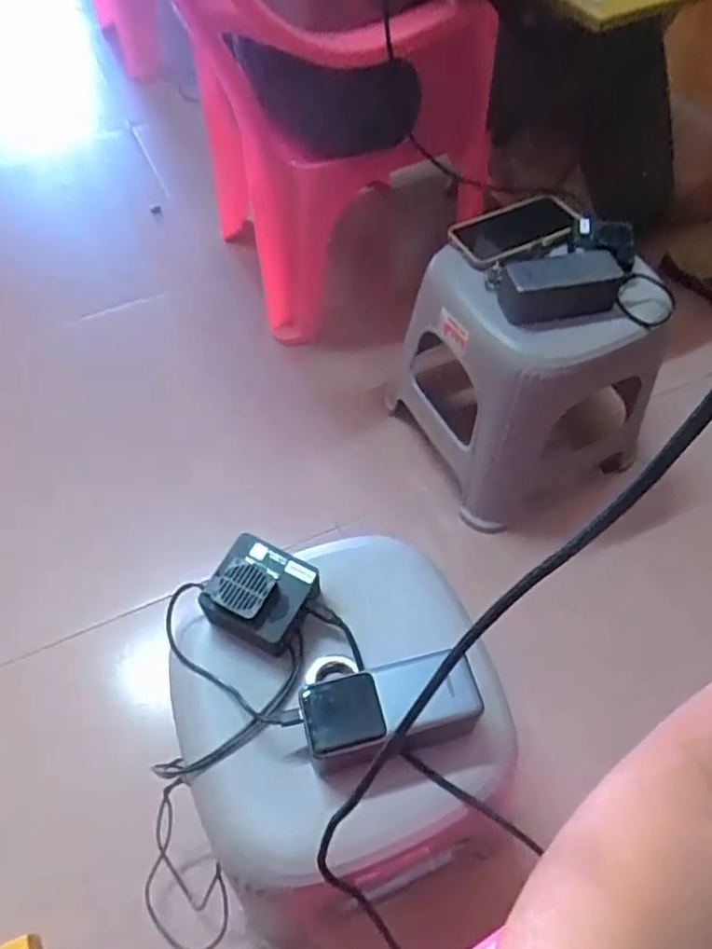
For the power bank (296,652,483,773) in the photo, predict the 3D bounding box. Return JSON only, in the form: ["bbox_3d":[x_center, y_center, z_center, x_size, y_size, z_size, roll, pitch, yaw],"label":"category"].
[{"bbox_3d":[0.026,0.178,0.488,0.127,0.055,0.063,-13,57,-7],"label":"power bank"}]

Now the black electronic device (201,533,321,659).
[{"bbox_3d":[-0.079,0.103,0.546,0.079,0.060,0.076,23,60,15],"label":"black electronic device"}]

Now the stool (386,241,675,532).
[{"bbox_3d":[0.215,-0.152,0.923,0.274,0.333,0.307,-25,59,-15],"label":"stool"}]

